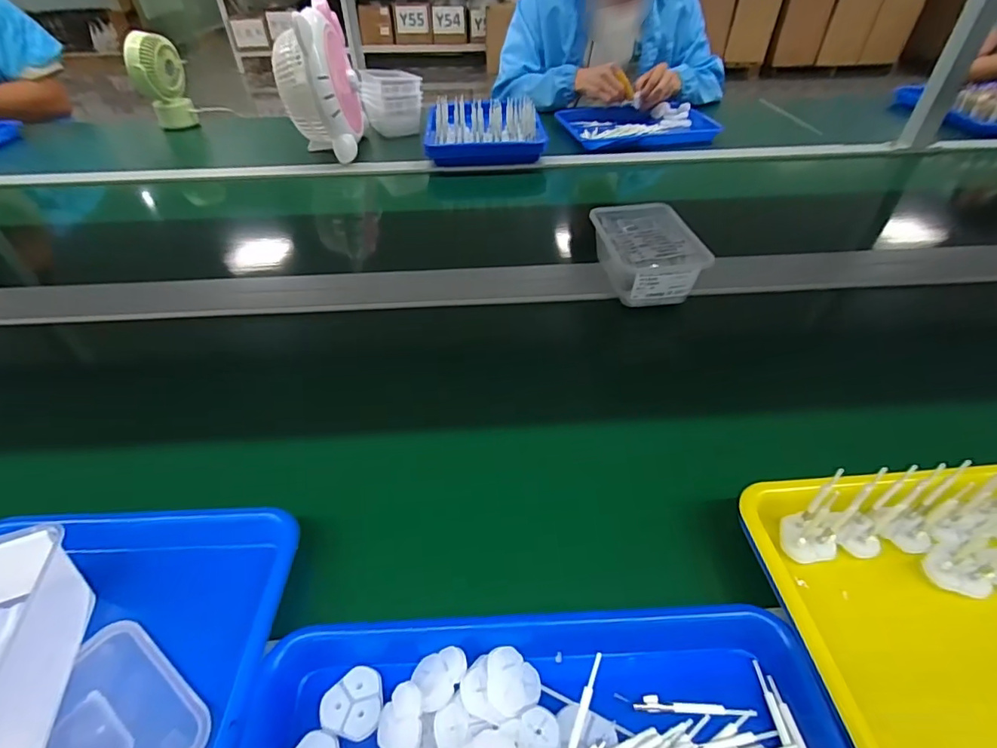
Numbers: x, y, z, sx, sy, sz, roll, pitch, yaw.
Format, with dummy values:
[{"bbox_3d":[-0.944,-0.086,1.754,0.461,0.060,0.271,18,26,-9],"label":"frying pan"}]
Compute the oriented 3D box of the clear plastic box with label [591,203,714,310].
[{"bbox_3d":[0.194,-0.167,0.661,0.124,0.059,0.179,-4,43,-3],"label":"clear plastic box with label"}]

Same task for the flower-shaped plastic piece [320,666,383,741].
[{"bbox_3d":[-0.088,0.200,0.299,0.035,0.006,0.035,-1,43,1],"label":"flower-shaped plastic piece"}]

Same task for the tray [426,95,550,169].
[{"bbox_3d":[-0.027,-0.525,1.048,0.246,0.092,0.191,0,43,1],"label":"tray"}]

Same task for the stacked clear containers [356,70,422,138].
[{"bbox_3d":[-0.258,-0.659,1.186,0.136,0.118,0.130,-11,43,-10],"label":"stacked clear containers"}]

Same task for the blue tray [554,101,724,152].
[{"bbox_3d":[0.336,-0.589,1.166,0.362,0.036,0.239,-6,43,-4],"label":"blue tray"}]

